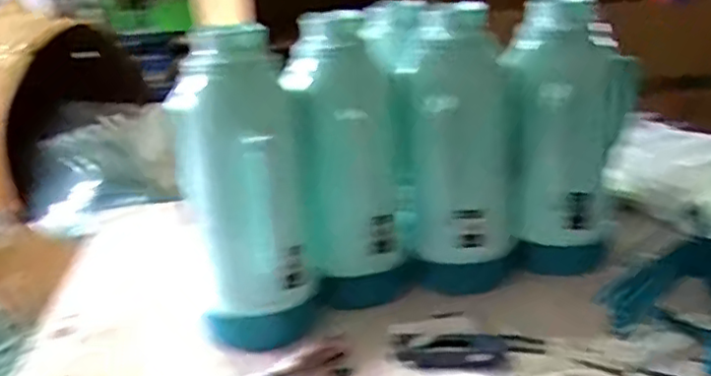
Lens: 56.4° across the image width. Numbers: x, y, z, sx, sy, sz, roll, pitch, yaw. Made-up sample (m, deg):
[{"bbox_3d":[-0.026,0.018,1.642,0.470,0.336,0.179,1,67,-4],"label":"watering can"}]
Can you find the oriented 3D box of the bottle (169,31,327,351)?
[{"bbox_3d":[-0.130,0.014,0.815,0.150,0.360,0.138,-7,18,-9],"label":"bottle"}]

